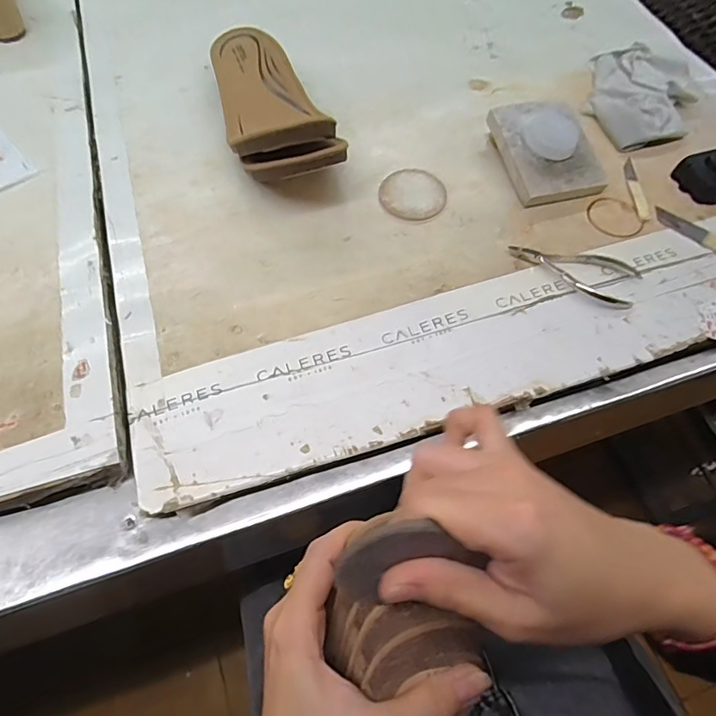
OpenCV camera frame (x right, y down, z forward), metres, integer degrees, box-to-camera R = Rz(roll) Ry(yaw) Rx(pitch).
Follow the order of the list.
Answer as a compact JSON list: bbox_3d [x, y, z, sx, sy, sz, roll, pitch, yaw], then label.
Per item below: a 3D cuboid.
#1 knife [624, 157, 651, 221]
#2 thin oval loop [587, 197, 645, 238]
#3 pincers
[{"bbox_3d":[0.252,-0.154,0.443,0.012,0.004,0.076,6,61,0],"label":"knife"},{"bbox_3d":[0.225,-0.123,0.430,0.044,0.006,0.048,-18,64,-12],"label":"thin oval loop"},{"bbox_3d":[0.170,-0.071,0.390,0.100,0.012,0.043,22,62,9],"label":"pincers"}]

